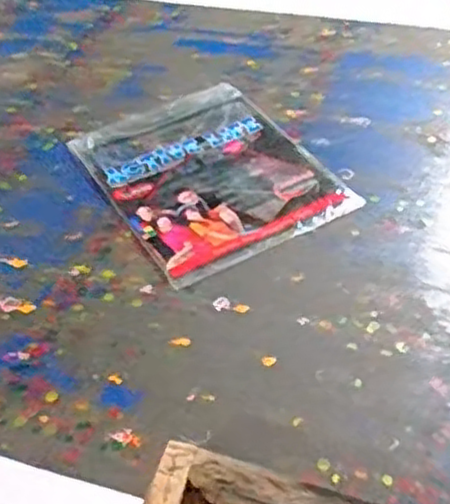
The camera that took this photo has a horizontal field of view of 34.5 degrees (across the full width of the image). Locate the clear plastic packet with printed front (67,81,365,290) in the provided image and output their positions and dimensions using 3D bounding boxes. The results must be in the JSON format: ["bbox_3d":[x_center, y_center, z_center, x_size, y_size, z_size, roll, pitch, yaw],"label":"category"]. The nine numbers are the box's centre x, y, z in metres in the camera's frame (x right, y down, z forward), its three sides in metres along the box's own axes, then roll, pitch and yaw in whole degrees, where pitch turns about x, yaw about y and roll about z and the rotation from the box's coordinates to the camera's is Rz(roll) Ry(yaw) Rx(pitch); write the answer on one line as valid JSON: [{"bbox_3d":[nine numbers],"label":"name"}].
[{"bbox_3d":[-0.019,-0.088,0.792,0.216,0.012,0.262,-25,49,-19],"label":"clear plastic packet with printed front"}]

